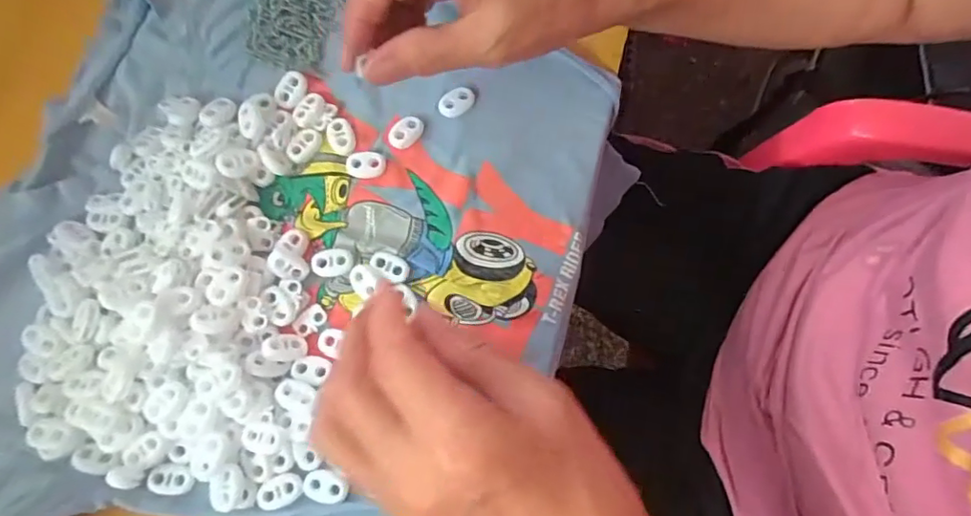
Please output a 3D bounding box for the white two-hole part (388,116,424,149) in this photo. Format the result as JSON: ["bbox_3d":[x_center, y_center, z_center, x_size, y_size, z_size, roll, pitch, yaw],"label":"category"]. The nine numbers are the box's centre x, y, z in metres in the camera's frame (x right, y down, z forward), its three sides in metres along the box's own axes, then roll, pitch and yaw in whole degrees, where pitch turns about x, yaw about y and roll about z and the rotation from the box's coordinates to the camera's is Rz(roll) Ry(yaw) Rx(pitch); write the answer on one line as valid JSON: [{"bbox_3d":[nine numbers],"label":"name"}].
[{"bbox_3d":[-0.047,-0.075,0.318,0.017,0.006,0.022,40,79,7],"label":"white two-hole part"}]

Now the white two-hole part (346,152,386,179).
[{"bbox_3d":[-0.070,-0.054,0.314,0.022,0.004,0.014,-3,77,-2],"label":"white two-hole part"}]

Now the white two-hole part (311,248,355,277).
[{"bbox_3d":[-0.085,0.002,0.300,0.023,0.004,0.015,-12,78,-4],"label":"white two-hole part"}]

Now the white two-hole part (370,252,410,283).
[{"bbox_3d":[-0.053,0.004,0.300,0.022,0.004,0.013,28,78,4],"label":"white two-hole part"}]

